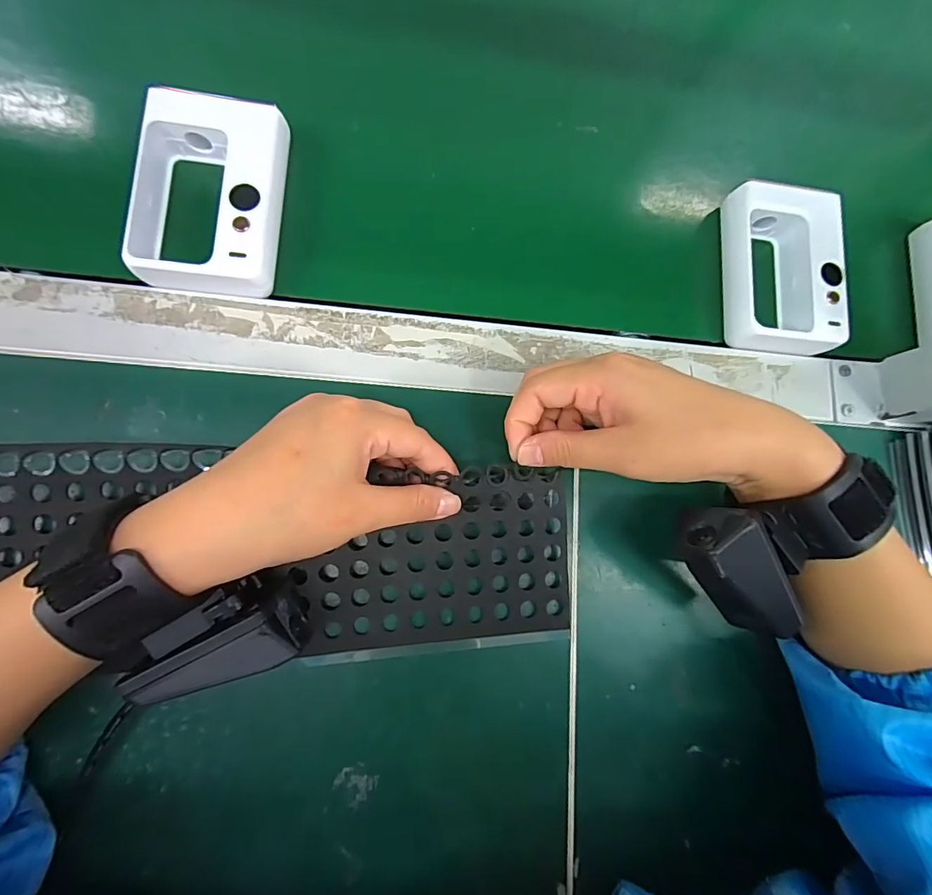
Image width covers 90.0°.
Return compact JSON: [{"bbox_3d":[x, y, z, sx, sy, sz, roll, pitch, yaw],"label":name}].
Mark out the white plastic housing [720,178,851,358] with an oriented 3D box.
[{"bbox_3d":[0.190,-0.105,0.280,0.065,0.024,0.100,-3,83,-8],"label":"white plastic housing"}]

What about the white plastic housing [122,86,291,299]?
[{"bbox_3d":[-0.128,-0.125,0.234,0.066,0.023,0.093,5,81,-7],"label":"white plastic housing"}]

